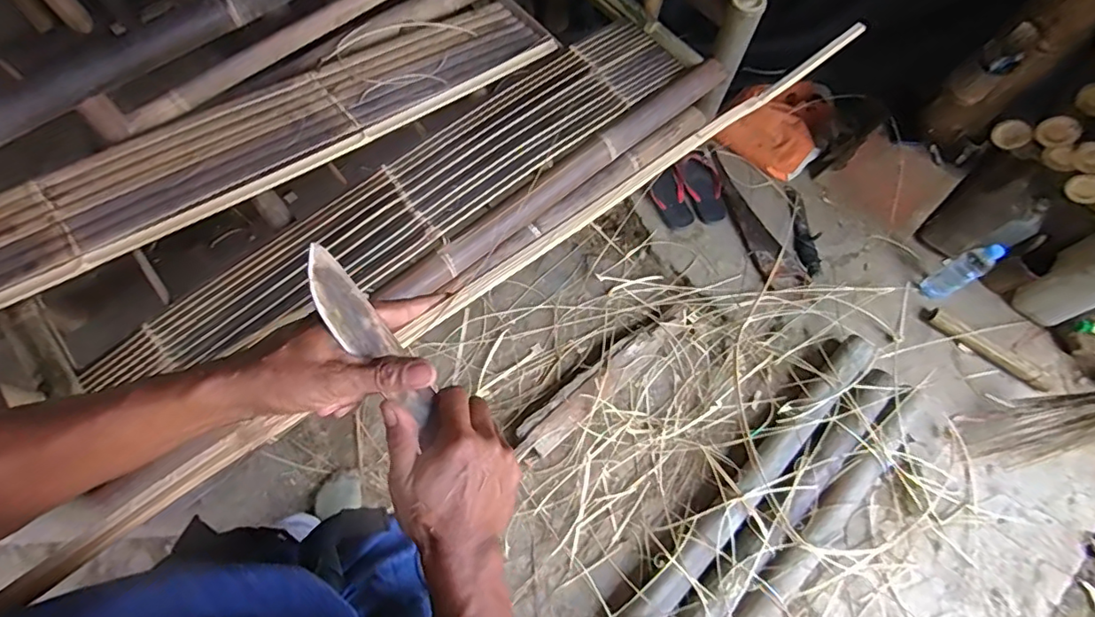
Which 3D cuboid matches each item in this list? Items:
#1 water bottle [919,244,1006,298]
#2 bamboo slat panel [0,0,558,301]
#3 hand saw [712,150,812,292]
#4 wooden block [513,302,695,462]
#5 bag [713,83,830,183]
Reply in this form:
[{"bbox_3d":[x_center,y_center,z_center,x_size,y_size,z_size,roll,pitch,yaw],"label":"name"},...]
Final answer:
[{"bbox_3d":[1.017,-0.087,1.363,0.060,0.228,0.066,0,70,-1],"label":"water bottle"},{"bbox_3d":[-0.668,-0.320,1.127,1.532,0.039,0.238,-32,74,-18],"label":"bamboo slat panel"},{"bbox_3d":[0.562,-0.235,1.507,0.099,0.024,0.433,-19,69,-10],"label":"hand saw"},{"bbox_3d":[0.142,0.168,1.354,0.564,0.045,0.096,-37,73,-16],"label":"wooden block"},{"bbox_3d":[0.641,-0.516,1.561,0.276,0.126,0.226,36,70,12],"label":"bag"}]

